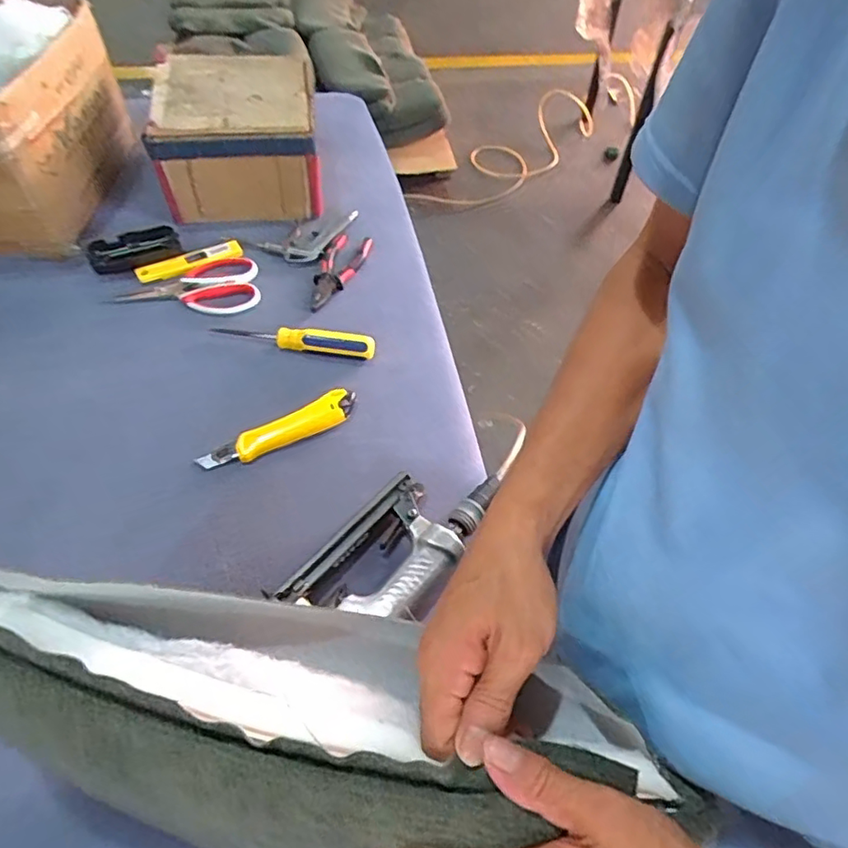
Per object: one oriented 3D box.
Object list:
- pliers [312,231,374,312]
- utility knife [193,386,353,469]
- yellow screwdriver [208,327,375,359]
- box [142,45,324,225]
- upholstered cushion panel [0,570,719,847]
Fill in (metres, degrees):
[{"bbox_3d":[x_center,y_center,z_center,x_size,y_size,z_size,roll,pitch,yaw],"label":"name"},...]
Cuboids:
[{"bbox_3d":[-0.117,-0.203,0.772,0.048,0.014,0.153,19,55,10],"label":"pliers"},{"bbox_3d":[-0.152,0.009,0.621,0.171,0.022,0.032,-26,59,-20],"label":"utility knife"},{"bbox_3d":[-0.156,-0.100,0.691,0.195,0.019,0.027,8,54,2],"label":"yellow screwdriver"},{"bbox_3d":[-0.265,-0.415,0.843,0.214,0.138,0.259,-6,54,-7],"label":"box"},{"bbox_3d":[-0.062,0.153,0.311,0.378,0.063,0.127,12,54,-1],"label":"upholstered cushion panel"}]

